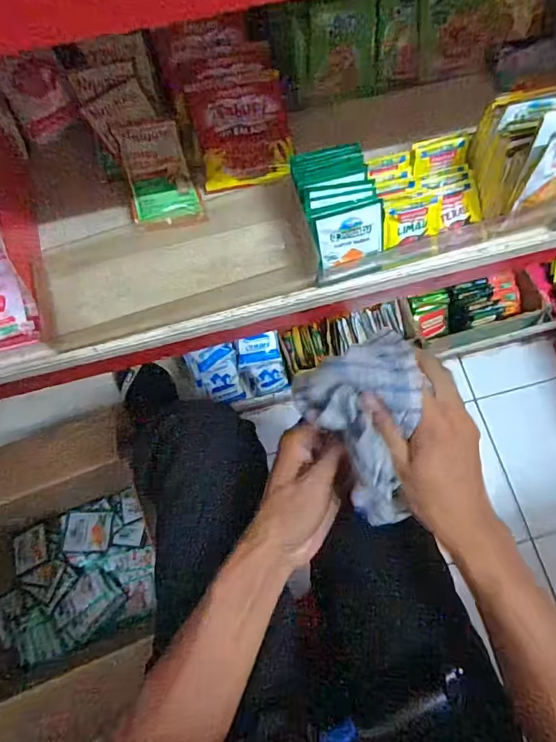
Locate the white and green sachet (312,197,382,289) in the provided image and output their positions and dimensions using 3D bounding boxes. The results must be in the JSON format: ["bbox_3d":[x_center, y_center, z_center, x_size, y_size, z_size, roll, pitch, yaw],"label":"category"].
[{"bbox_3d":[0.079,-0.137,0.511,0.076,0.084,0.014,-15,43,-2],"label":"white and green sachet"}]

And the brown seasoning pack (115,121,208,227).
[{"bbox_3d":[-0.143,-0.240,0.561,0.079,0.019,0.125,-15,93,-11],"label":"brown seasoning pack"}]

